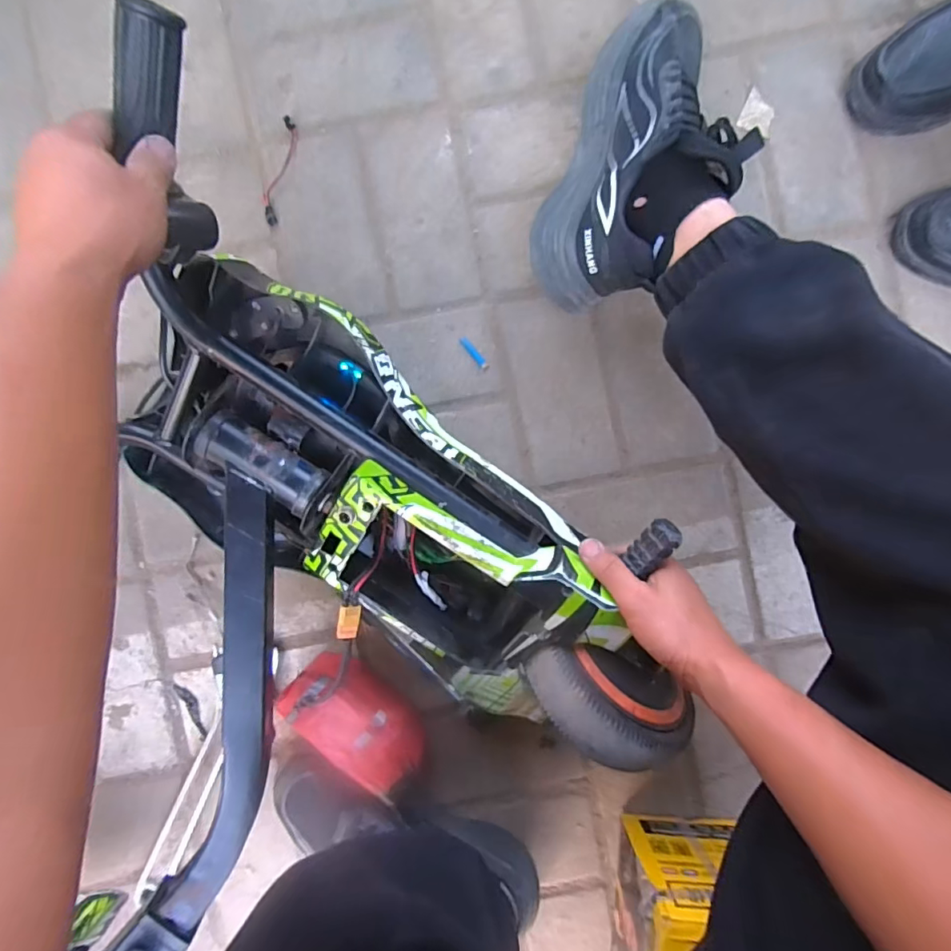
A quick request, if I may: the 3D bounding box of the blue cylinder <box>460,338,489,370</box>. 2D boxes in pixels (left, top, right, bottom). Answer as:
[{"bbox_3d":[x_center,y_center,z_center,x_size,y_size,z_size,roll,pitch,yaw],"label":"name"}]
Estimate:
[{"bbox_3d":[-0.001,-0.122,0.502,0.008,0.004,0.039,-41,90,0],"label":"blue cylinder"}]

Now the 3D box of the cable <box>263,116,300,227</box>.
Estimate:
[{"bbox_3d":[-0.196,-0.303,0.501,0.019,0.009,0.104,14,90,0],"label":"cable"}]

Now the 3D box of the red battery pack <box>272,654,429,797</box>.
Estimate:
[{"bbox_3d":[-0.106,0.218,0.465,0.128,0.083,0.058,36,90,-1],"label":"red battery pack"}]

